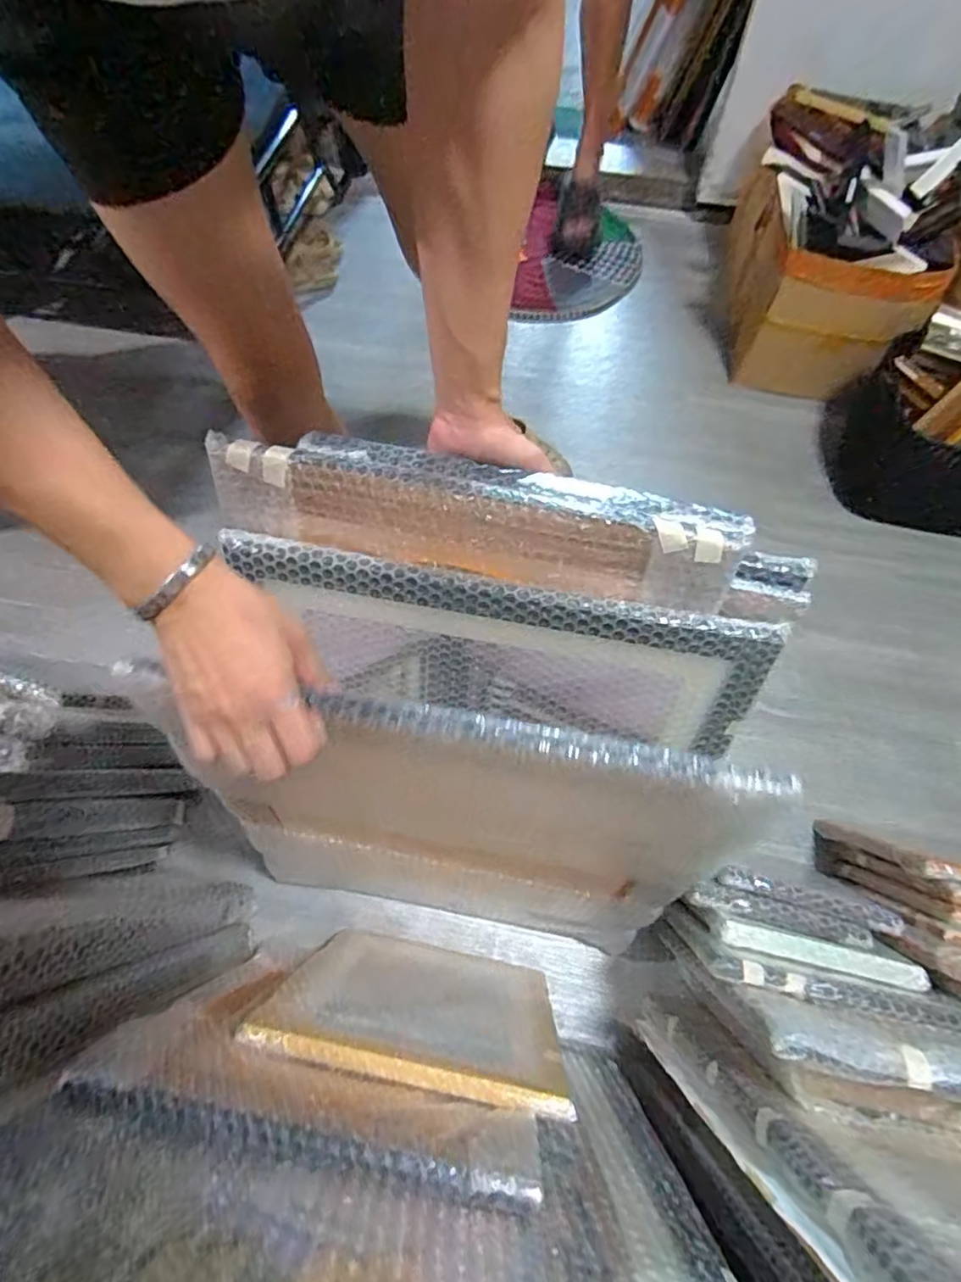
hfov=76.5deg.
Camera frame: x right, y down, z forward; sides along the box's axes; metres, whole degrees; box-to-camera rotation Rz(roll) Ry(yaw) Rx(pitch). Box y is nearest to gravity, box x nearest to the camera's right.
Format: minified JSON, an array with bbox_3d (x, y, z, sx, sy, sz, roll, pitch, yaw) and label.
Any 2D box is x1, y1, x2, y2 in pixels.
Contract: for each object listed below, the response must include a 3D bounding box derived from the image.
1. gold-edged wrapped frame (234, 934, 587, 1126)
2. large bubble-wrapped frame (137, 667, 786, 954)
[{"bbox_3d":[-0.059,0.369,0.627,0.268,0.312,0.017,11,78,3],"label":"gold-edged wrapped frame"},{"bbox_3d":[-0.031,0.207,0.622,0.468,0.528,0.040,7,54,7],"label":"large bubble-wrapped frame"}]

